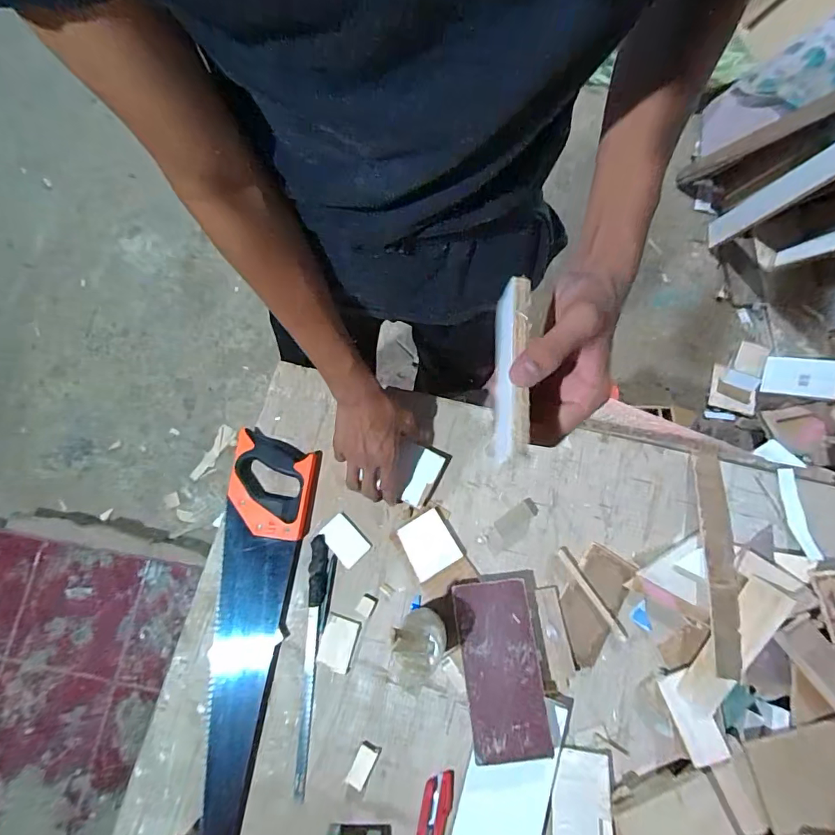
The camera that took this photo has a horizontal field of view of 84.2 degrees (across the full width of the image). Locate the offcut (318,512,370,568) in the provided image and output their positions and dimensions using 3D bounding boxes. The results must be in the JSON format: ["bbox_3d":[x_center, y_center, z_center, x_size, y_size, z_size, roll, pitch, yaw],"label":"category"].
[{"bbox_3d":[-0.100,0.168,0.634,0.046,0.007,0.064,-42,79,-7],"label":"offcut"}]

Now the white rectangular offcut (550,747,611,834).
[{"bbox_3d":[0.185,0.461,0.520,0.064,0.007,0.144,-1,71,18],"label":"white rectangular offcut"}]

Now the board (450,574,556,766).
[{"bbox_3d":[0.099,0.299,0.555,0.090,0.006,0.187,-7,70,1],"label":"board"}]

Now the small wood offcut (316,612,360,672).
[{"bbox_3d":[-0.103,0.294,0.602,0.044,0.007,0.062,15,78,6],"label":"small wood offcut"}]

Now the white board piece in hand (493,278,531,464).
[{"bbox_3d":[0.063,-0.034,0.319,0.010,0.043,0.130,10,69,-13],"label":"white board piece in hand"}]

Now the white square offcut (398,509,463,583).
[{"bbox_3d":[0.015,0.171,0.624,0.065,0.008,0.073,-30,77,-5],"label":"white square offcut"}]

